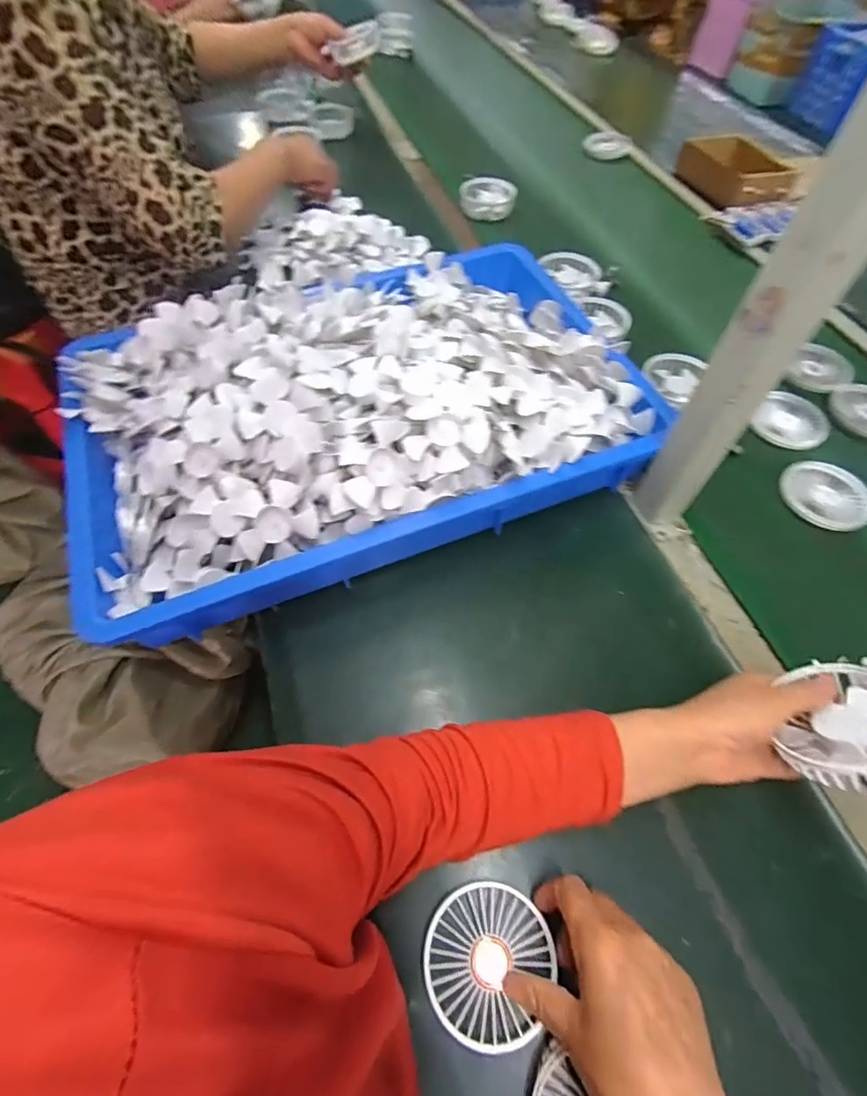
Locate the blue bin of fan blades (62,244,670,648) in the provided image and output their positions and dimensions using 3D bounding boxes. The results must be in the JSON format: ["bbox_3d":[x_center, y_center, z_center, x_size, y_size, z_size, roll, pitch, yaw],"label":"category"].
[{"bbox_3d":[-0.080,-0.159,0.525,0.553,0.126,0.363,-18,61,-14],"label":"blue bin of fan blades"}]

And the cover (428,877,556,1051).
[{"bbox_3d":[0.036,0.275,0.333,0.081,0.006,0.085,31,62,15],"label":"cover"}]

